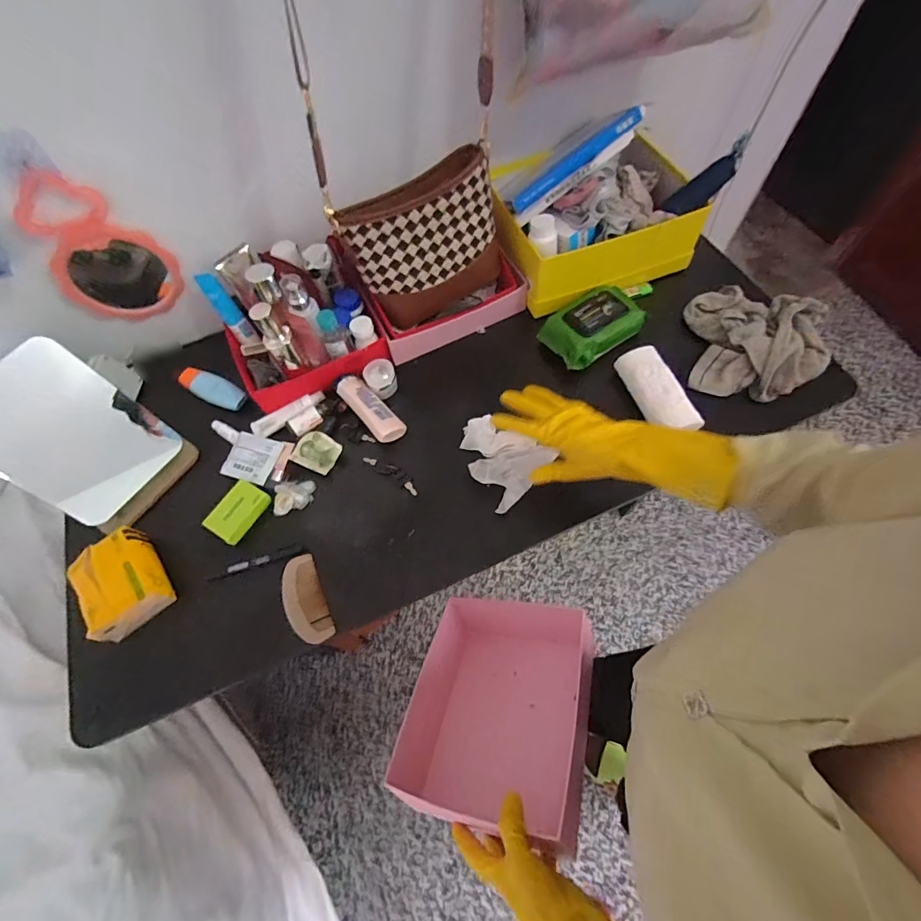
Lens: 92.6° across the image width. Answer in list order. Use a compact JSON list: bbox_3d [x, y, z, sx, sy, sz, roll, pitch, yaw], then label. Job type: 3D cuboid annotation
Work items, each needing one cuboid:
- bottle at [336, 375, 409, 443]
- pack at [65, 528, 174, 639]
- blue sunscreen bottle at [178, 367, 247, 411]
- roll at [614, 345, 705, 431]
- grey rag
[{"bbox_3d":[-0.143,-0.083,0.688,0.046,0.035,0.140,-38,68,-15],"label":"bottle"},{"bbox_3d":[-0.454,0.160,0.579,0.099,0.048,0.129,-35,67,-14],"label":"pack"},{"bbox_3d":[-0.411,-0.120,0.735,0.131,0.023,0.045,23,67,14],"label":"blue sunscreen bottle"},{"bbox_3d":[0.297,-0.105,0.662,0.060,0.043,0.151,-23,65,-8],"label":"roll"},{"bbox_3d":[0.456,-0.190,0.693,0.187,0.058,0.190,10,64,8],"label":"grey rag"}]

